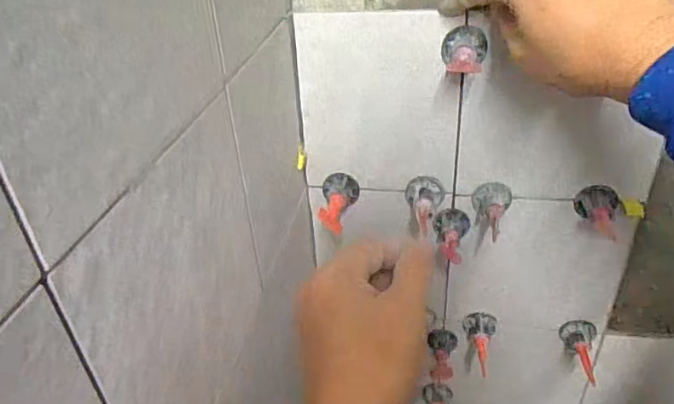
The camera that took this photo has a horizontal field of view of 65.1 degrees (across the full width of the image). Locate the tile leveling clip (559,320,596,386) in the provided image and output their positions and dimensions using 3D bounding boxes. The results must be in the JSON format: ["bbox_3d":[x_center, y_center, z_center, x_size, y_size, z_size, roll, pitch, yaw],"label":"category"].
[{"bbox_3d":[0.225,0.141,0.494,0.032,0.034,0.054,10,36,20],"label":"tile leveling clip"}]

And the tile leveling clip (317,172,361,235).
[{"bbox_3d":[-0.001,0.004,0.451,0.030,0.026,0.055,6,48,14],"label":"tile leveling clip"}]

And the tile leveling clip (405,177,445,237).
[{"bbox_3d":[0.072,0.002,0.437,0.031,0.028,0.043,4,34,11],"label":"tile leveling clip"}]

